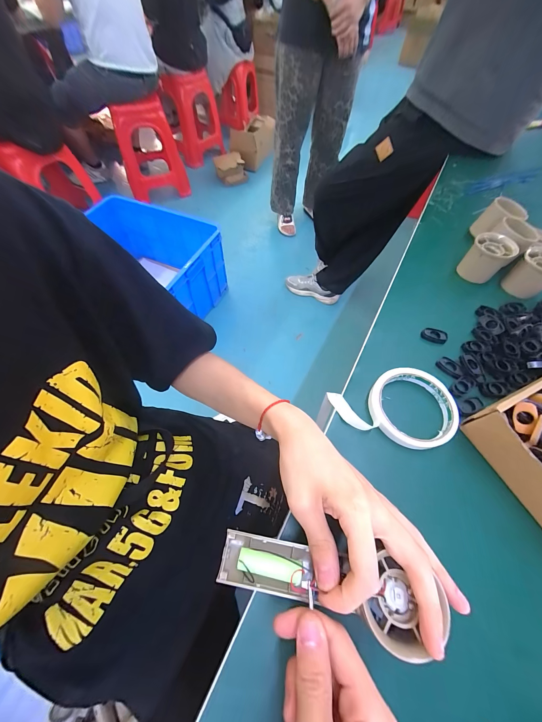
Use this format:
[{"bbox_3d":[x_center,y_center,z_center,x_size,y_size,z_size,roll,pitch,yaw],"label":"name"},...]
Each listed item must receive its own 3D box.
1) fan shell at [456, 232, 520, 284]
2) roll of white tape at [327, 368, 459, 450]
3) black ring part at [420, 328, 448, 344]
[{"bbox_3d":[0.338,-0.161,0.399,0.051,0.057,0.056,1,61,-1],"label":"fan shell"},{"bbox_3d":[0.144,0.056,0.287,0.124,0.015,0.091,-16,61,-9],"label":"roll of white tape"},{"bbox_3d":[0.227,-0.035,0.352,0.034,0.007,0.021,12,60,7],"label":"black ring part"}]

